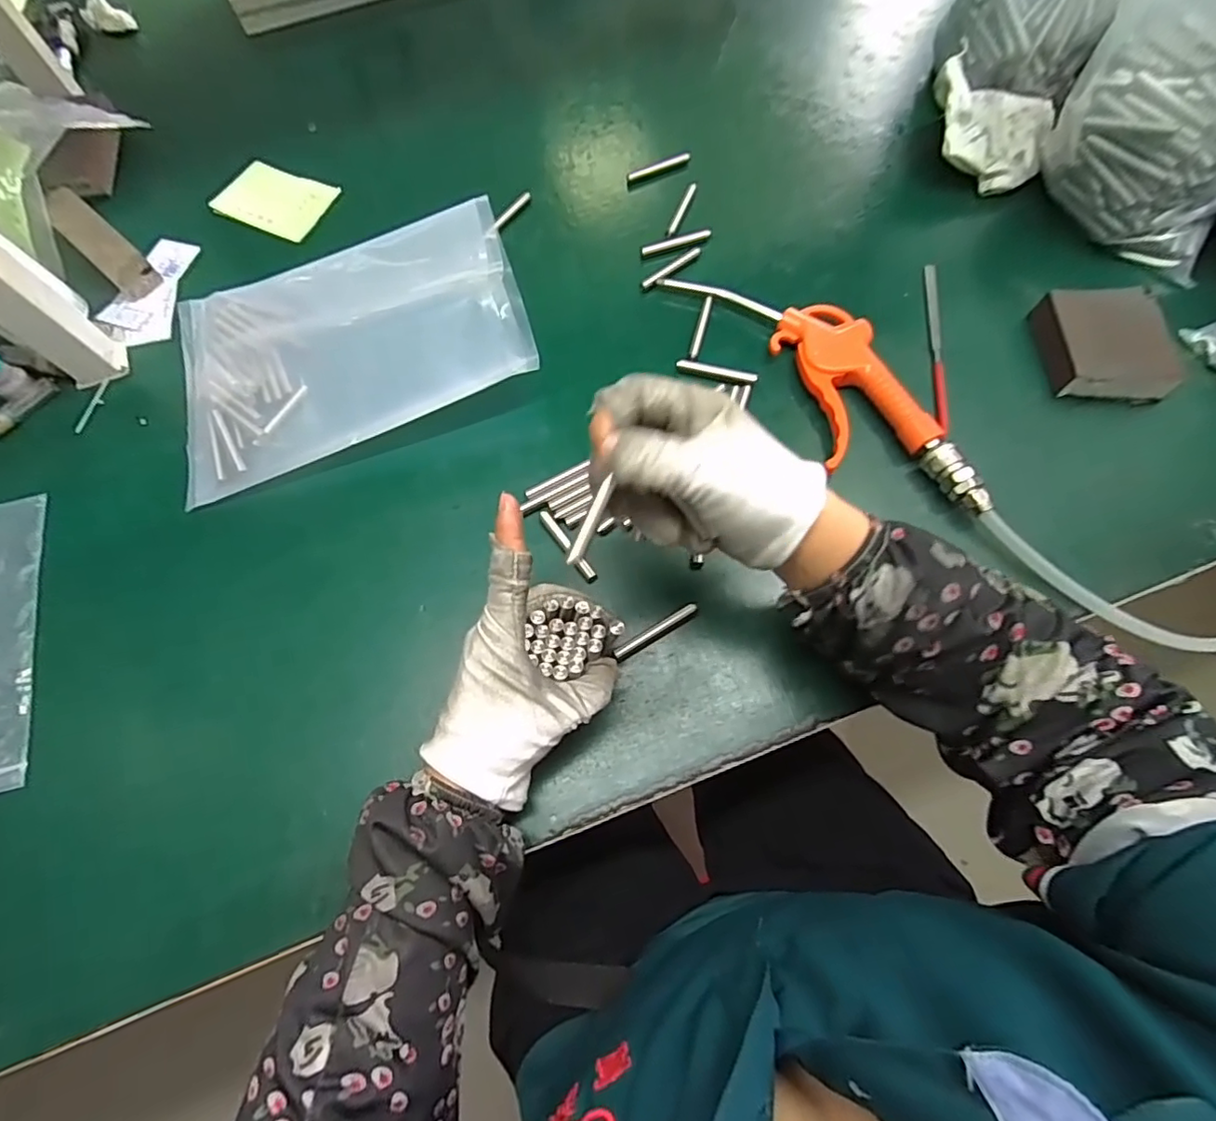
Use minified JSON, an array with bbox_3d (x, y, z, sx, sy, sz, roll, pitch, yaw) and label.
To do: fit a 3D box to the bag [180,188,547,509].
[{"bbox_3d":[-0.194,-0.170,0.422,0.264,0.065,0.185,-19,69,-5],"label":"bag"}]

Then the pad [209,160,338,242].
[{"bbox_3d":[-0.293,-0.319,0.517,0.089,0.011,0.062,20,71,11],"label":"pad"}]

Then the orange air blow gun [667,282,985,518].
[{"bbox_3d":[0.152,-0.133,0.413,0.085,0.027,0.271,-31,70,-9],"label":"orange air blow gun"}]

